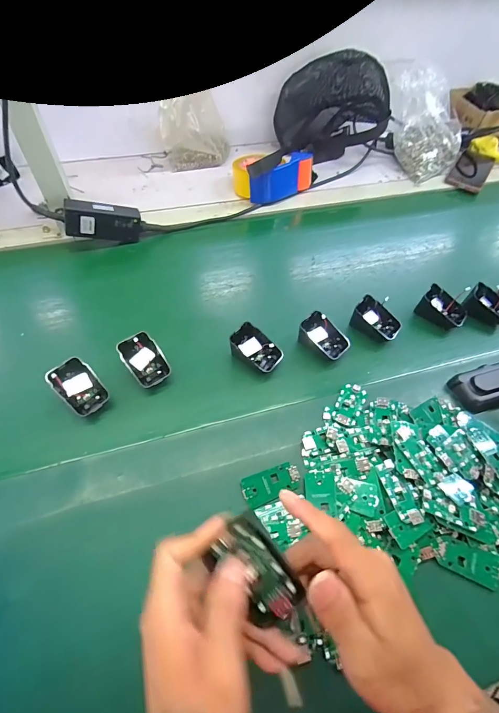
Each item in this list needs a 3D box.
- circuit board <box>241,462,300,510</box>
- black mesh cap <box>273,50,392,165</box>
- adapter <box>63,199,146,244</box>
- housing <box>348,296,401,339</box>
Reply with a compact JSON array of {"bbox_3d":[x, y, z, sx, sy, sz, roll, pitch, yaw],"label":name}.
[{"bbox_3d":[0.024,0.138,0.370,0.063,0.006,0.030,-18,59,-12],"label":"circuit board"},{"bbox_3d":[0.175,-0.544,0.747,0.218,0.166,0.134,-10,58,-7],"label":"black mesh cap"},{"bbox_3d":[-0.240,-0.220,0.563,0.117,0.056,0.029,-4,54,-30],"label":"adapter"},{"bbox_3d":[0.184,-0.050,0.496,0.066,0.038,0.050,28,61,16],"label":"housing"}]

